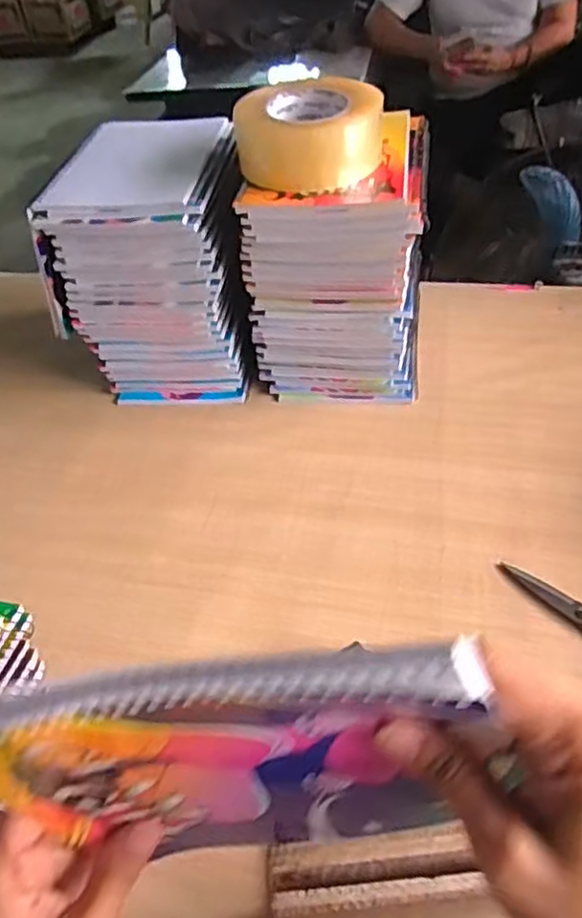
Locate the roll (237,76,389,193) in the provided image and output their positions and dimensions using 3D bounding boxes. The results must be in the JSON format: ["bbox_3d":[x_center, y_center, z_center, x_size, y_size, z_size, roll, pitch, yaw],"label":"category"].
[{"bbox_3d":[0.016,-0.294,0.592,0.132,0.055,0.124,-3,46,5],"label":"roll"}]

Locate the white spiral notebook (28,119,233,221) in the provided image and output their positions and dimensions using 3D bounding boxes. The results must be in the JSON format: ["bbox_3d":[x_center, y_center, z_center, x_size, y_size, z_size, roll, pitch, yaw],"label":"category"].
[{"bbox_3d":[-0.145,-0.300,0.658,0.163,0.015,0.195,1,48,10],"label":"white spiral notebook"}]

